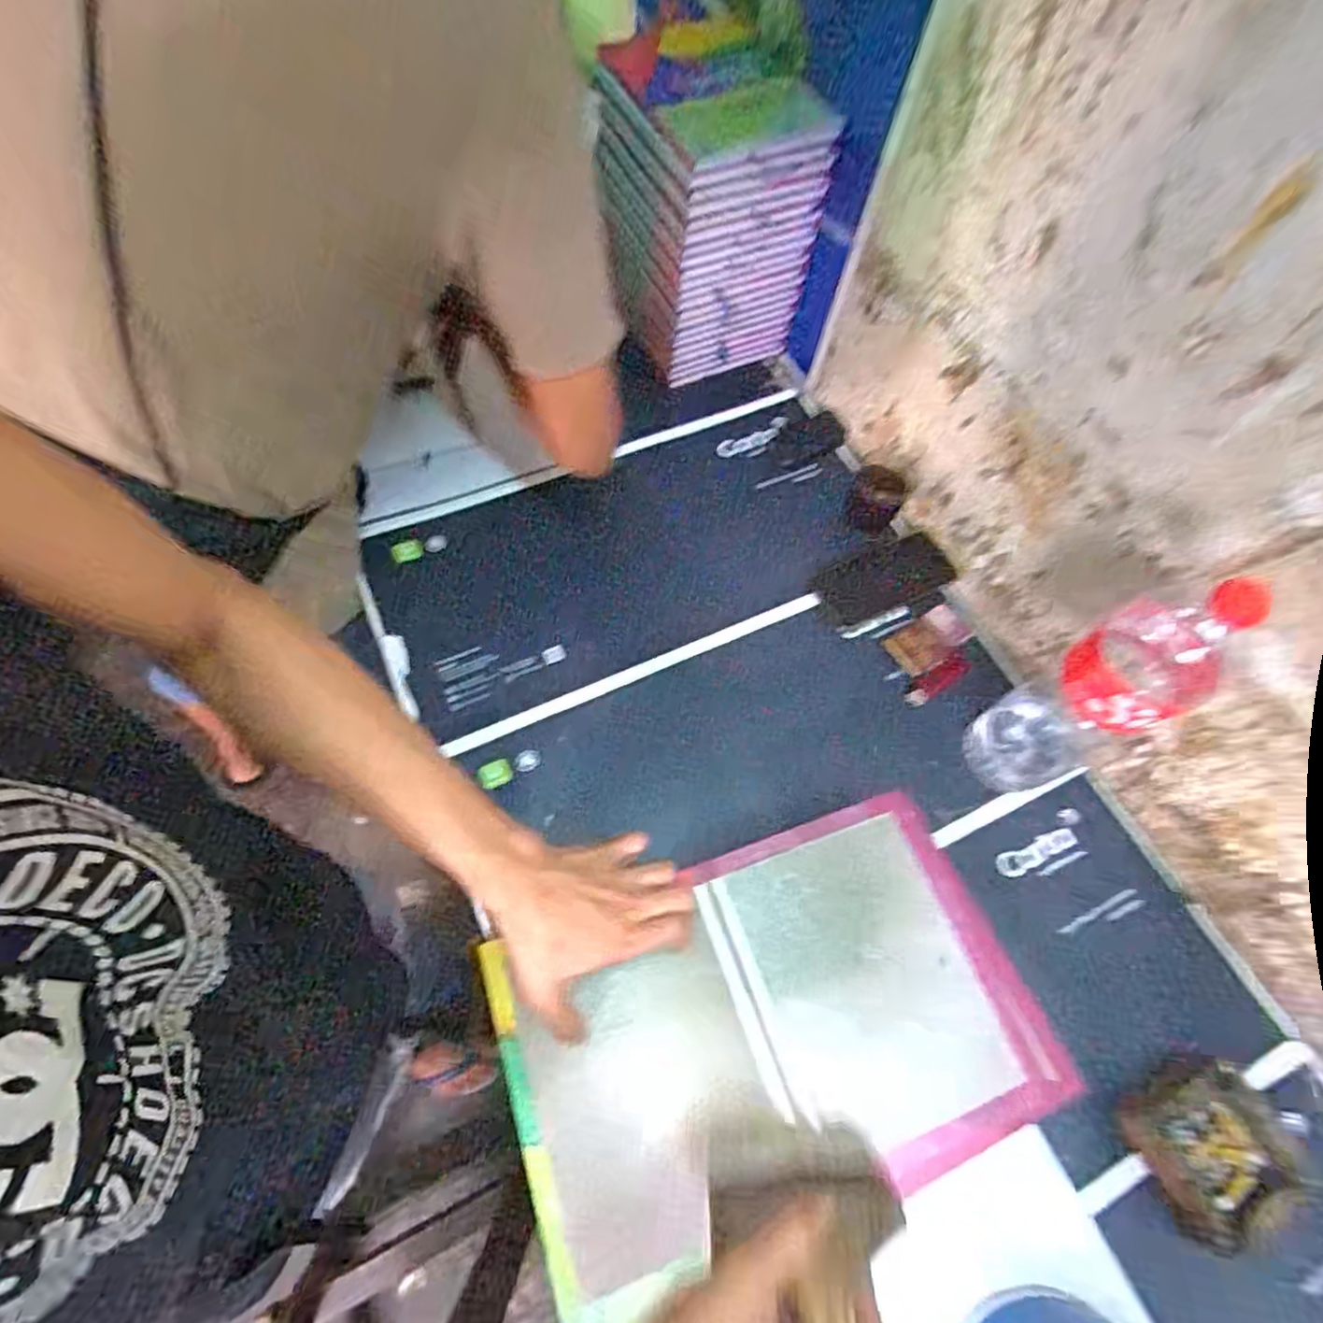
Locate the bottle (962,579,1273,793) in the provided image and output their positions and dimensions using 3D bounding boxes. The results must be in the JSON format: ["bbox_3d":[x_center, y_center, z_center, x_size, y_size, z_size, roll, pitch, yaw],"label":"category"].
[{"bbox_3d":[0.375,0.028,0.580,0.104,0.322,0.087,-30,70,-16],"label":"bottle"}]

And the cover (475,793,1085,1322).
[{"bbox_3d":[0.083,0.272,0.510,0.386,0.025,0.245,-17,67,-11],"label":"cover"}]

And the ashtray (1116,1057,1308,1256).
[{"bbox_3d":[0.447,0.399,0.554,0.110,0.046,0.119,-15,67,-11],"label":"ashtray"}]

